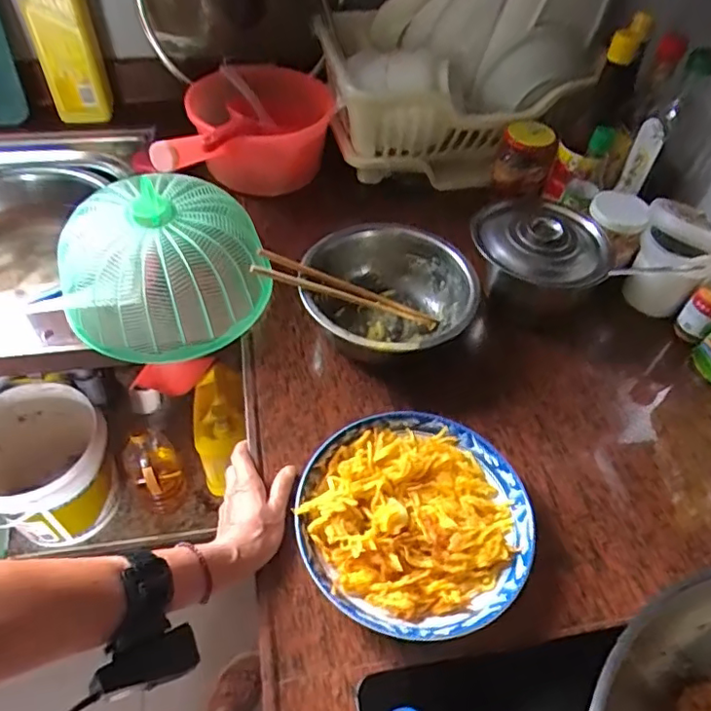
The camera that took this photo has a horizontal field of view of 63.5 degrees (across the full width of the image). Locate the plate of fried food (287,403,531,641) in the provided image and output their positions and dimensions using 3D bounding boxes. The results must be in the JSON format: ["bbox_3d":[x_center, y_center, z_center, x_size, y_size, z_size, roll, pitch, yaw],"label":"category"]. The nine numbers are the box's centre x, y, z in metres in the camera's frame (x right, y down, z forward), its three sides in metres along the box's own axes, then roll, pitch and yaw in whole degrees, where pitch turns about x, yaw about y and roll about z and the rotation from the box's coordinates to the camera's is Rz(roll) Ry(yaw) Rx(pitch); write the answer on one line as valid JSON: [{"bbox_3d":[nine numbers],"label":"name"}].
[{"bbox_3d":[0.053,0.151,0.536,0.203,0.044,0.207,2,50,-2],"label":"plate of fried food"}]

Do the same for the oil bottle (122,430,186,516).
[{"bbox_3d":[-0.439,0.244,1.264,0.113,0.278,0.099,-33,60,-27],"label":"oil bottle"}]

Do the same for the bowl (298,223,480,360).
[{"bbox_3d":[0.035,-0.060,0.688,0.190,0.087,0.194,2,50,-2],"label":"bowl"}]

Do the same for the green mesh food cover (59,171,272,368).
[{"bbox_3d":[-0.230,-0.096,0.696,0.231,0.164,0.197,-20,54,-19],"label":"green mesh food cover"}]

